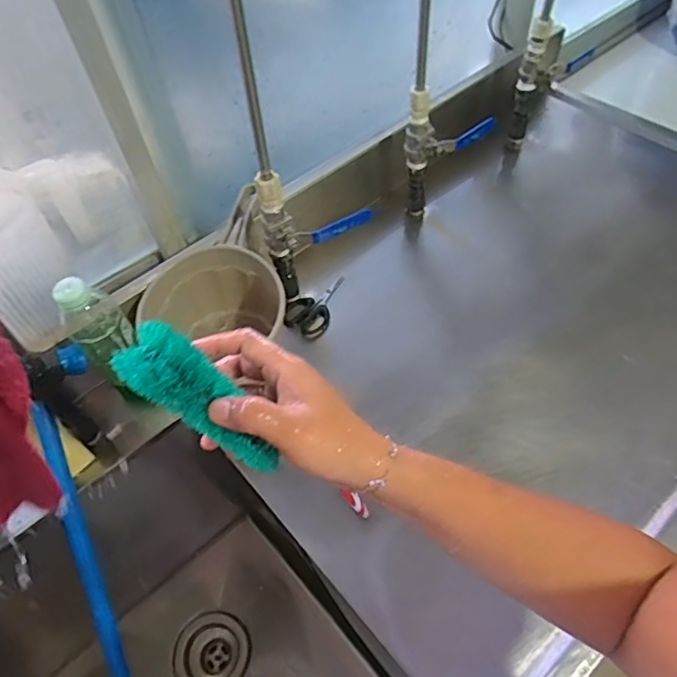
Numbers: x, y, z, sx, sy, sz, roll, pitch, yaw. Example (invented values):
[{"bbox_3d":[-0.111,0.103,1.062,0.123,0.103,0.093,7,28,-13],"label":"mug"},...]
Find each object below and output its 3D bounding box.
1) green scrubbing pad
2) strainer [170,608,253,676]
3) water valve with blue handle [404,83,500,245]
[{"bbox_3d":[-0.082,0.042,0.345,0.120,0.023,0.041,48,62,-14],"label":"green scrubbing pad"},{"bbox_3d":[-0.191,0.490,0.864,0.116,0.059,0.112,-3,53,4],"label":"strainer"},{"bbox_3d":[0.155,-0.250,0.802,0.114,0.238,0.074,7,54,11],"label":"water valve with blue handle"}]

